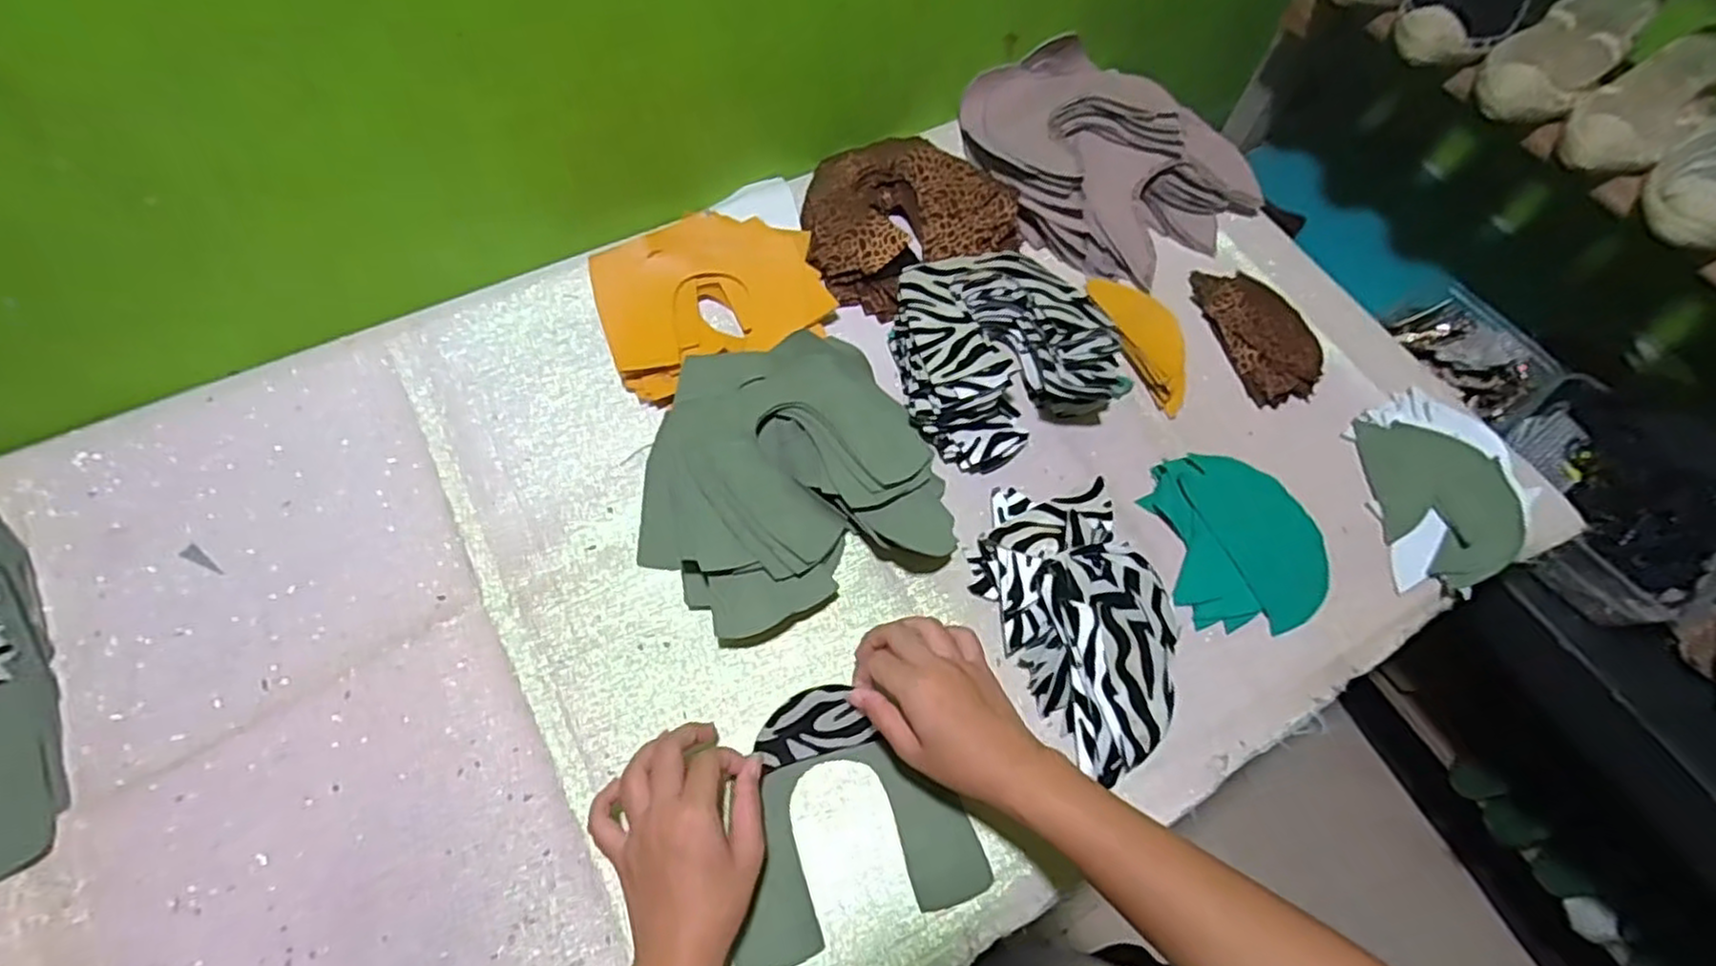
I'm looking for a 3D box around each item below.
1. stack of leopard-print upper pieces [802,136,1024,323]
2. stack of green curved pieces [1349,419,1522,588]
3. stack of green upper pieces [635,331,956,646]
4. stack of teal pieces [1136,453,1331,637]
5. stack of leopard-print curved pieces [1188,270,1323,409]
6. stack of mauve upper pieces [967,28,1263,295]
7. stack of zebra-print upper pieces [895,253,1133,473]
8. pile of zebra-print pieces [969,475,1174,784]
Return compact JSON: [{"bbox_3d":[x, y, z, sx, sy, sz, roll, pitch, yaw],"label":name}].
[{"bbox_3d":[0.035,-0.249,0.672,0.191,0.035,0.170,-35,70,-19],"label":"stack of leopard-print upper pieces"},{"bbox_3d":[0.459,0.009,0.575,0.094,0.034,0.141,-3,63,-5],"label":"stack of green curved pieces"},{"bbox_3d":[-0.055,-0.007,0.541,0.221,0.060,0.200,-21,67,-14],"label":"stack of green upper pieces"},{"bbox_3d":[0.297,0.040,0.558,0.118,0.021,0.139,-12,65,-10],"label":"stack of teal pieces"},{"bbox_3d":[0.359,-0.136,0.651,0.076,0.024,0.140,-16,65,-12],"label":"stack of leopard-print curved pieces"},{"bbox_3d":[0.224,-0.318,0.697,0.196,0.067,0.269,-33,70,-18],"label":"stack of mauve upper pieces"},{"bbox_3d":[0.111,-0.113,0.598,0.178,0.063,0.175,-22,67,-14],"label":"stack of zebra-print upper pieces"},{"bbox_3d":[0.158,0.090,0.509,0.113,0.052,0.202,-12,65,-10],"label":"pile of zebra-print pieces"}]

